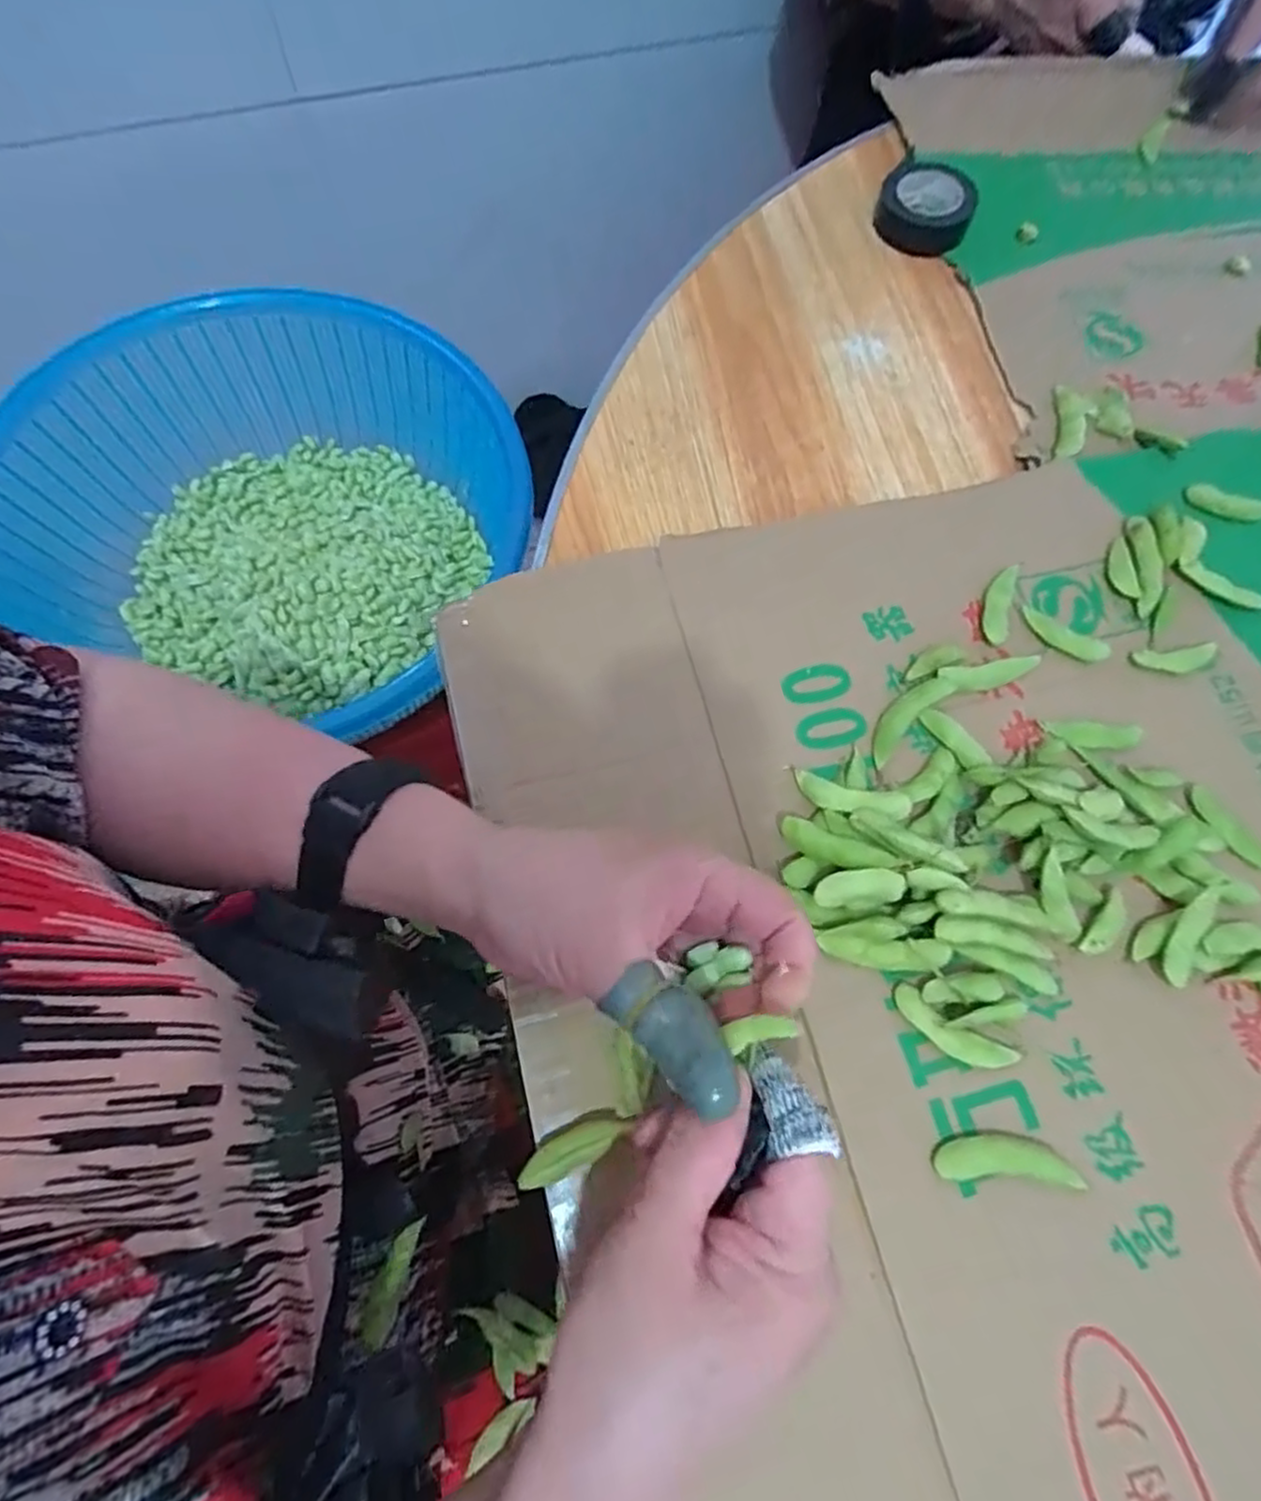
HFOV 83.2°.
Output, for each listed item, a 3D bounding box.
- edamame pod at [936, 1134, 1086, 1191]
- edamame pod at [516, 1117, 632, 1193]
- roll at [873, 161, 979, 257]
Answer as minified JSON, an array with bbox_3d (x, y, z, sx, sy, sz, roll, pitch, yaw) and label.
[{"bbox_3d":[0.146,0.159,0.276,0.054,0.010,0.016,4,70,-1],"label":"edamame pod"},{"bbox_3d":[-0.021,0.149,0.264,0.045,0.006,0.013,-24,72,-12],"label":"edamame pod"},{"bbox_3d":[0.199,-0.367,0.474,0.061,0.020,0.068,22,70,6],"label":"roll"}]

